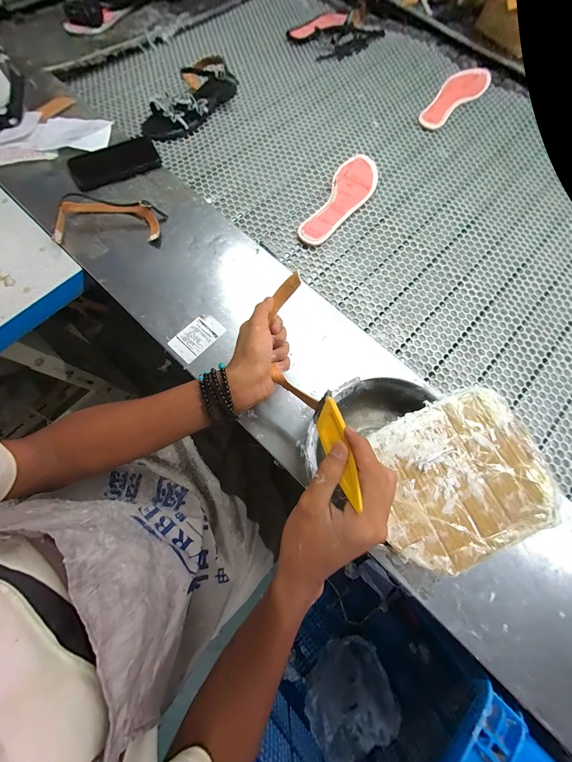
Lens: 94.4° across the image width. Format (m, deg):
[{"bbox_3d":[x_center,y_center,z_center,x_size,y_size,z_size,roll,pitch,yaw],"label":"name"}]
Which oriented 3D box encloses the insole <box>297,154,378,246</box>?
[{"bbox_3d":[0.113,-0.363,0.528,0.079,0.026,0.248,29,75,7],"label":"insole"}]

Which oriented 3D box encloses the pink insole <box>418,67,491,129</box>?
[{"bbox_3d":[0.407,-0.690,0.641,0.076,0.018,0.243,44,77,10],"label":"pink insole"}]

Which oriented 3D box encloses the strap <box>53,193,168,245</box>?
[{"bbox_3d":[-0.296,-0.270,0.448,0.160,0.031,0.099,6,73,0],"label":"strap"}]

